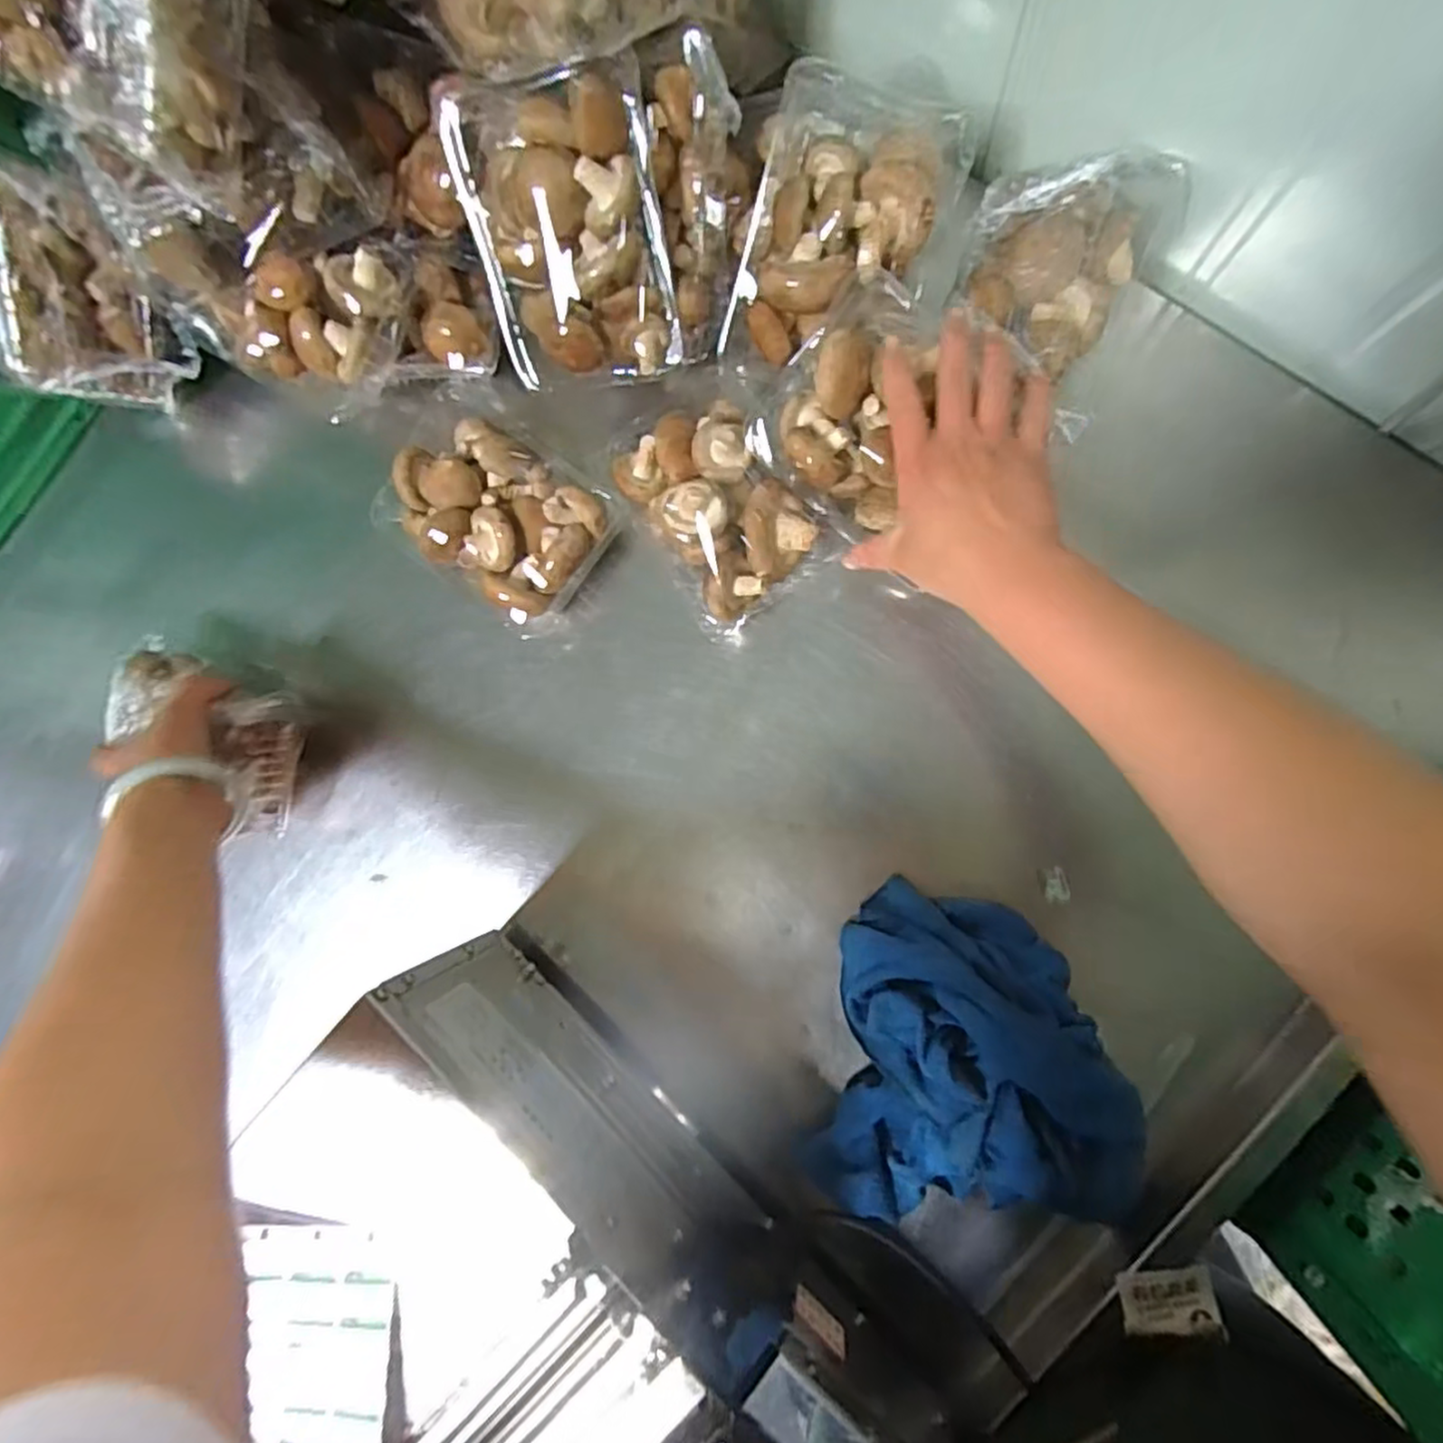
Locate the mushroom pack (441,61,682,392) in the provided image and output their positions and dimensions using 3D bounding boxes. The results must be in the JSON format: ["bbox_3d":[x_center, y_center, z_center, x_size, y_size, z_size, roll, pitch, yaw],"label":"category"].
[{"bbox_3d":[-0.100,-0.313,0.451,0.132,0.044,0.175,0,119,21],"label":"mushroom pack"}]

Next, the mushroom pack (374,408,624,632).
[{"bbox_3d":[-0.171,-0.156,0.532,0.174,0.066,0.116,36,93,10],"label":"mushroom pack"}]

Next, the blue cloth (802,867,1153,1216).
[{"bbox_3d":[0.177,0.236,0.468,0.208,0.072,0.219,9,88,10],"label":"blue cloth"}]

